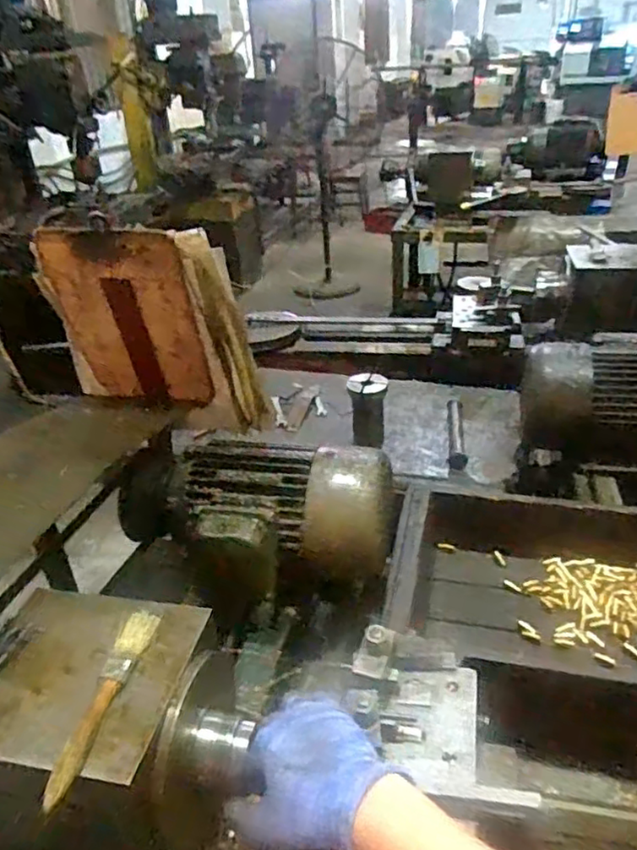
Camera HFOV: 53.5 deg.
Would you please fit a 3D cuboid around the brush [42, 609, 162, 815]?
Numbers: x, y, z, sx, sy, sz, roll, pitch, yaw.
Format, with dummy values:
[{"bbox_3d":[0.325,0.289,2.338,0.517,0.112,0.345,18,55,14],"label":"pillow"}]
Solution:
[{"bbox_3d":[-0.160,0.199,0.463,0.027,0.014,0.152,4,31,13],"label":"brush"}]

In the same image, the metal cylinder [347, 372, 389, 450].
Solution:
[{"bbox_3d":[0.083,-0.024,1.057,0.065,0.107,0.067,1,30,8],"label":"metal cylinder"}]

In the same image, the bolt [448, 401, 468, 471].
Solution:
[{"bbox_3d":[0.233,0.012,1.064,0.029,0.024,0.188,1,30,9],"label":"bolt"}]

